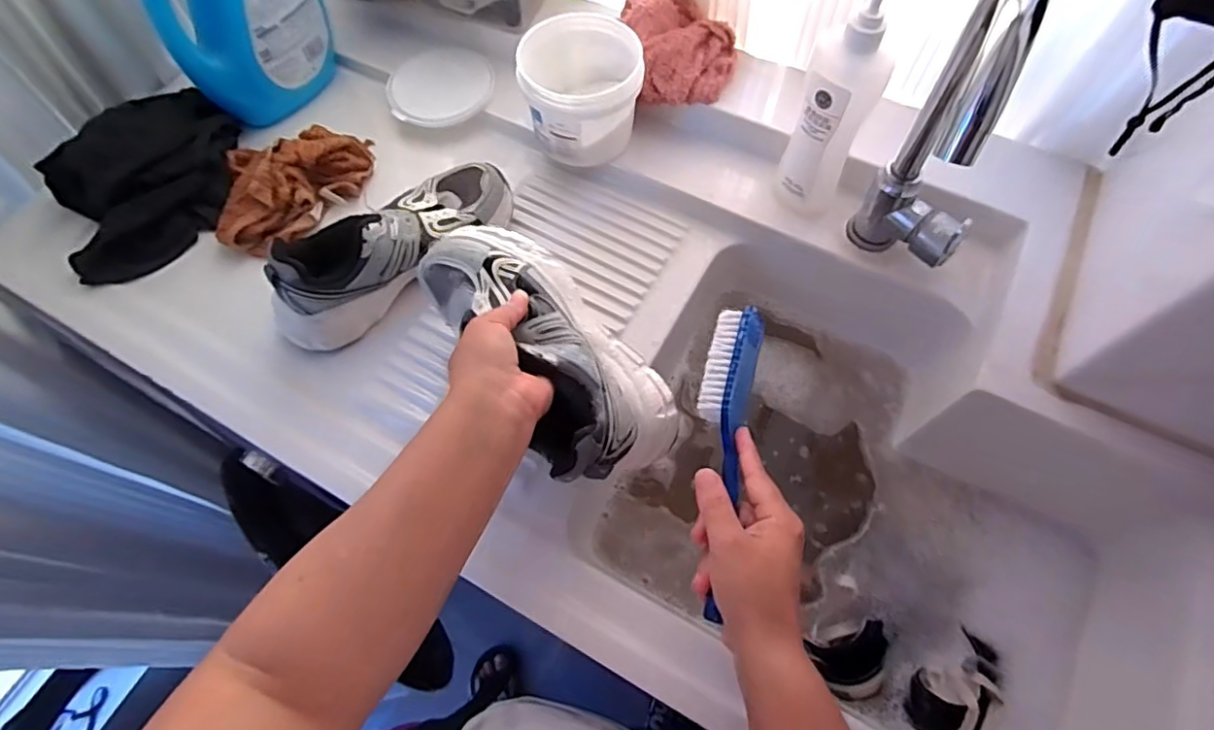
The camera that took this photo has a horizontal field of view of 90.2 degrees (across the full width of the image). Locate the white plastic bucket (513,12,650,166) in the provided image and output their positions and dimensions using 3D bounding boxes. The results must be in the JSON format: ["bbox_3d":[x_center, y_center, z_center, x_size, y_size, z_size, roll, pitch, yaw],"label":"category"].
[{"bbox_3d":[-0.024,-0.283,0.633,0.120,0.091,0.124,-1,65,2],"label":"white plastic bucket"}]

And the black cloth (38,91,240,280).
[{"bbox_3d":[-0.473,-0.190,0.623,0.206,0.061,0.156,-40,70,-15],"label":"black cloth"}]

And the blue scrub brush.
[{"bbox_3d":[0.085,0.063,0.440,0.041,0.028,0.225,8,69,6],"label":"blue scrub brush"}]

